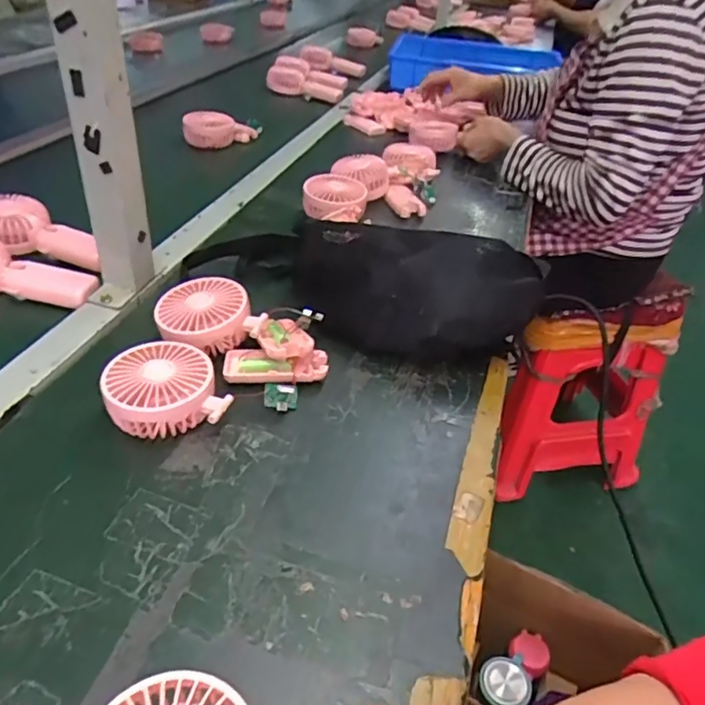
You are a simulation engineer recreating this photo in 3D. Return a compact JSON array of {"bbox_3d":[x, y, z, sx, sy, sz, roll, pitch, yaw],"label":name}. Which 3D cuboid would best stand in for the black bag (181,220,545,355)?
[{"bbox_3d":[-0.002,-0.087,0.614,0.372,0.108,0.131,21,40,18],"label":"black bag"}]

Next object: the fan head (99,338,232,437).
[{"bbox_3d":[-0.161,0.035,0.495,0.091,0.044,0.094,-17,44,-27],"label":"fan head"}]

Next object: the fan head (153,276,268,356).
[{"bbox_3d":[-0.143,-0.036,0.578,0.097,0.048,0.081,-10,41,-20],"label":"fan head"}]

